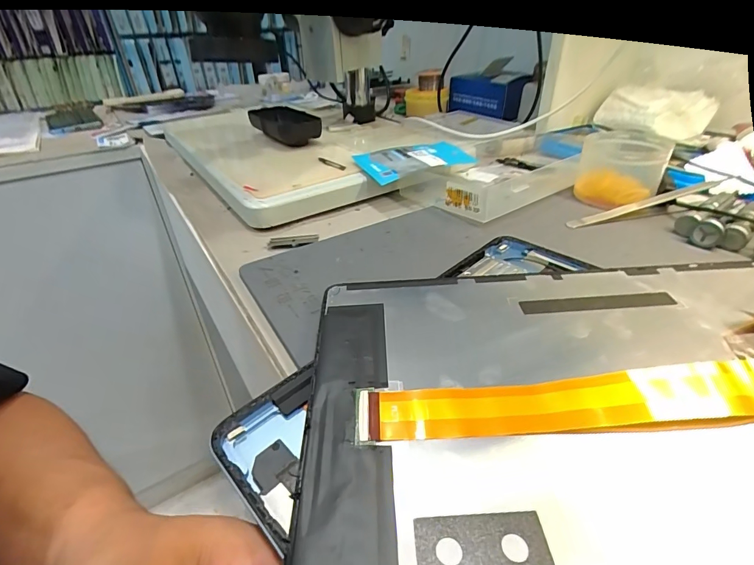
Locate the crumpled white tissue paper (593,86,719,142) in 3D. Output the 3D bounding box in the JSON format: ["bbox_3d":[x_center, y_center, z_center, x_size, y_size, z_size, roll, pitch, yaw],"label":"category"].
[{"bbox_3d":[0.307,-0.190,0.443,0.111,0.042,0.078,21,40,30],"label":"crumpled white tissue paper"}]

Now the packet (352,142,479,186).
[{"bbox_3d":[0.040,-0.120,0.379,0.106,0.012,0.057,-18,37,-23],"label":"packet"}]

